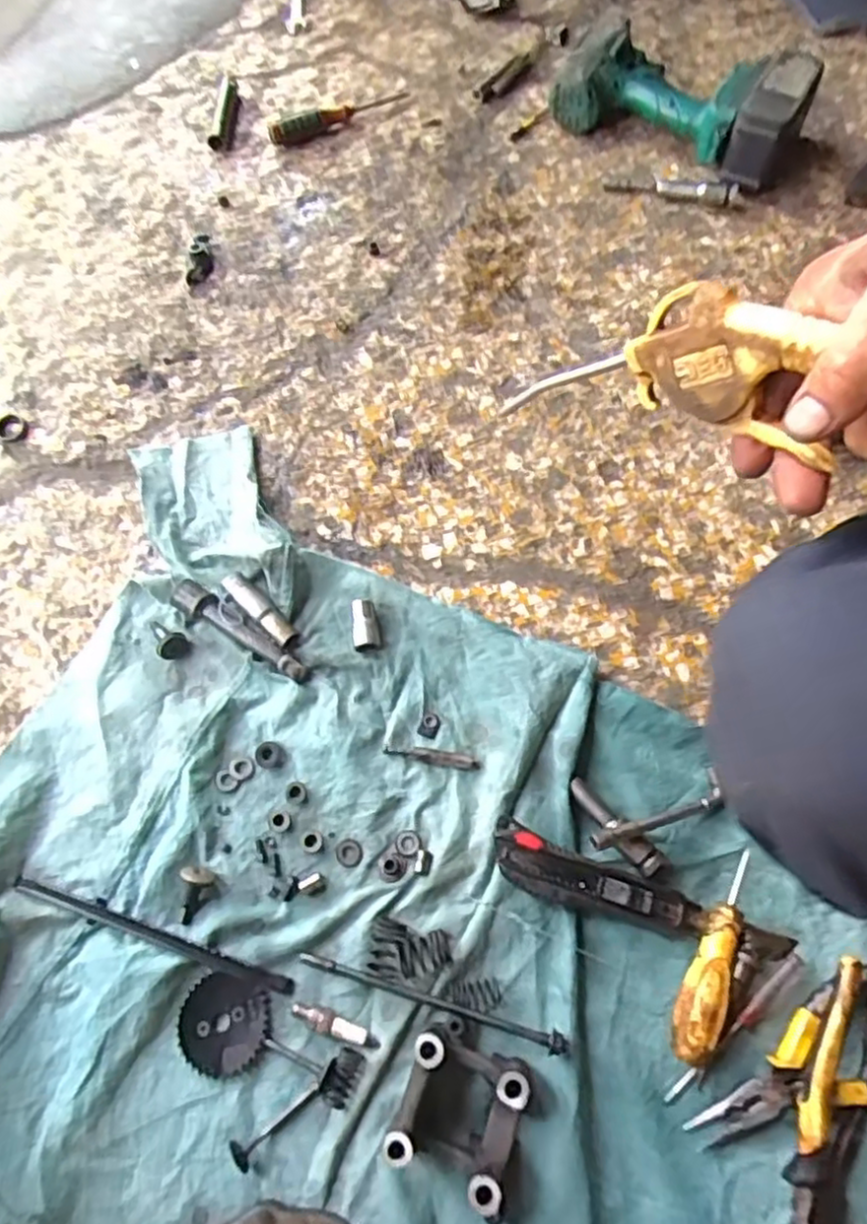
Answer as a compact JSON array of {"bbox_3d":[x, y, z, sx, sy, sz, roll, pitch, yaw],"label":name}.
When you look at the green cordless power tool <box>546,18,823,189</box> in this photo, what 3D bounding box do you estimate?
[{"bbox_3d":[0.251,-0.525,0.707,0.245,0.079,0.118,32,74,14],"label":"green cordless power tool"}]

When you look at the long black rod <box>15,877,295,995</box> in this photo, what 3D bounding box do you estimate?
[{"bbox_3d":[-0.196,0.221,0.476,0.208,0.006,0.011,16,71,9],"label":"long black rod"}]

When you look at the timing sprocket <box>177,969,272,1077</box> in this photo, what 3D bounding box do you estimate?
[{"bbox_3d":[-0.141,0.275,0.461,0.059,0.008,0.059,-1,69,3],"label":"timing sprocket"}]

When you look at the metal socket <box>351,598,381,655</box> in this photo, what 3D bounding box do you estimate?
[{"bbox_3d":[-0.054,0.011,0.548,0.021,0.018,0.041,-11,69,-1],"label":"metal socket"}]

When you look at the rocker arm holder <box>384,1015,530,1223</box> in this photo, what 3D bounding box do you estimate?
[{"bbox_3d":[0.016,0.299,0.419,0.069,0.047,0.078,18,71,9],"label":"rocker arm holder"}]

